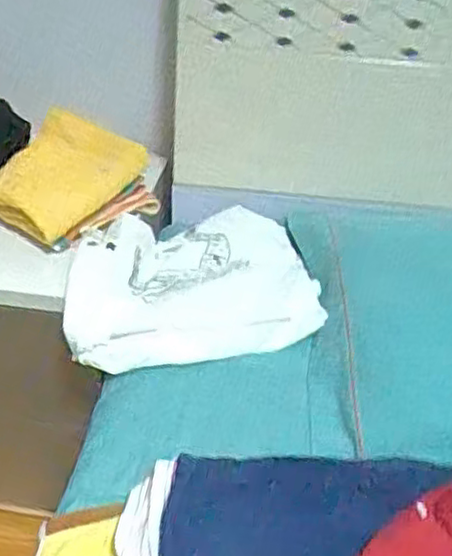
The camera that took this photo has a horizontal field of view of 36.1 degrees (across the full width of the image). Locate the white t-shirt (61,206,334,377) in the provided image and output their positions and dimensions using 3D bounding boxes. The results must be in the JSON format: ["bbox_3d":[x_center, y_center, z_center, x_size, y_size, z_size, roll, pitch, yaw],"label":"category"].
[{"bbox_3d":[-0.050,-0.001,0.883,0.314,0.051,0.281,-4,36,-10],"label":"white t-shirt"}]

